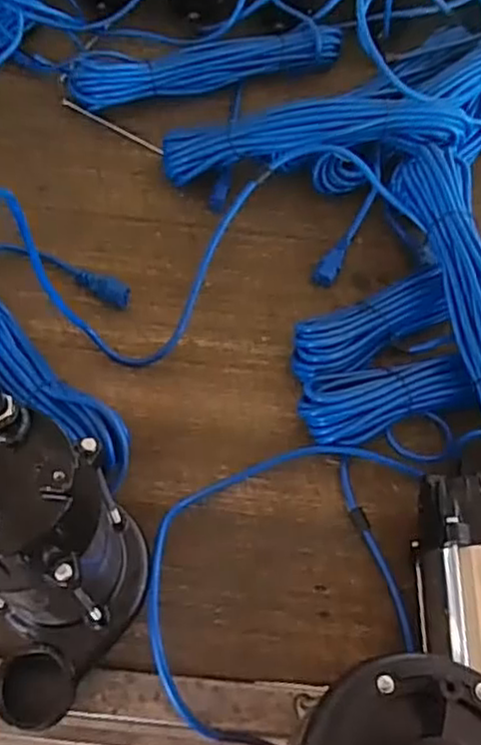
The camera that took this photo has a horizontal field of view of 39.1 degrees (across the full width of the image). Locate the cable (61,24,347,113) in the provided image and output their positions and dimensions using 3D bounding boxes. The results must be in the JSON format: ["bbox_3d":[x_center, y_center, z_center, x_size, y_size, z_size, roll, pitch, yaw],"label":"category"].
[{"bbox_3d":[-0.040,-0.383,0.863,0.349,0.054,0.068,-7,62,-7],"label":"cable"}]

